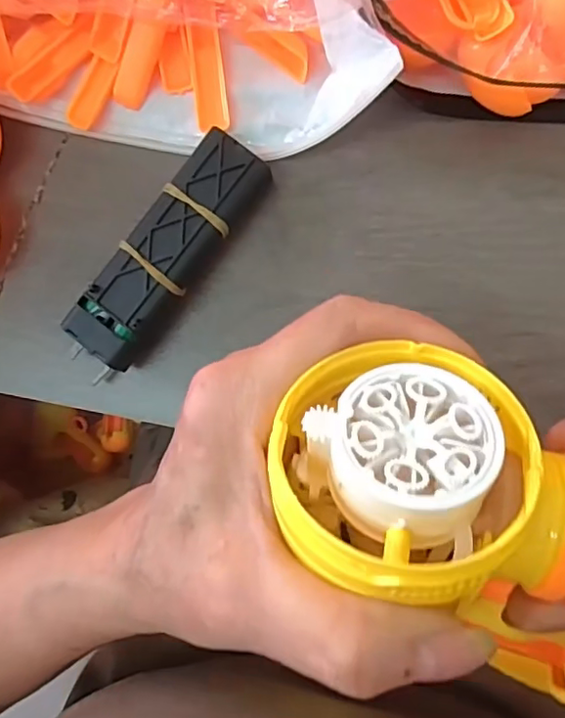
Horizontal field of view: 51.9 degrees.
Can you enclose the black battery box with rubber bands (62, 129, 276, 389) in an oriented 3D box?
[{"bbox_3d":[-0.050,-0.047,0.255,0.032,0.026,0.109,36,93,6],"label":"black battery box with rubber bands"}]

